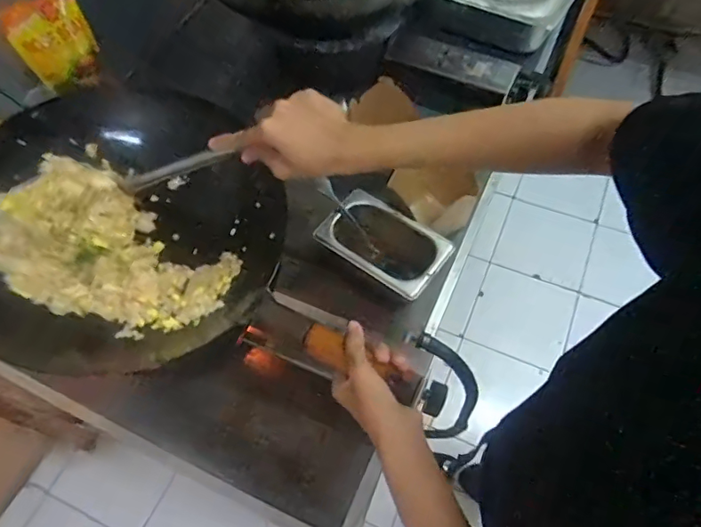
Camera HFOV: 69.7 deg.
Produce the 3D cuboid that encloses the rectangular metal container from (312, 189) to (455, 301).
[{"bbox_3d":[0.049,-0.018,0.742,0.176,0.073,0.111,33,66,19],"label":"rectangular metal container"}]

